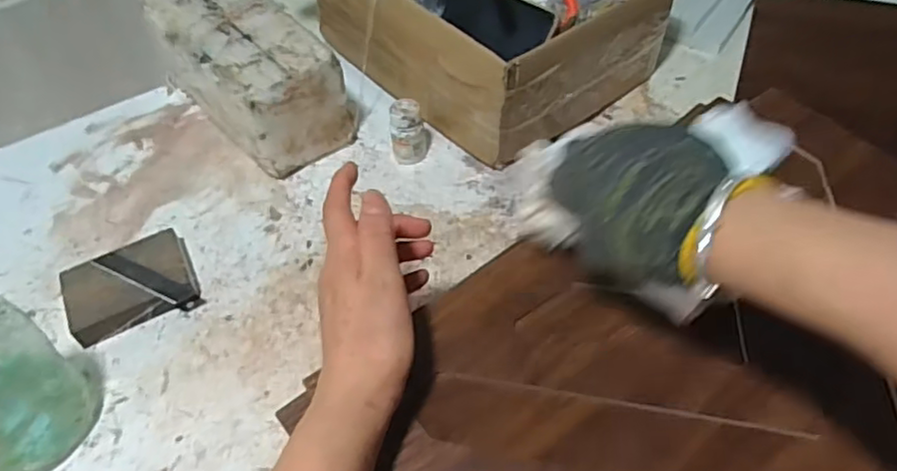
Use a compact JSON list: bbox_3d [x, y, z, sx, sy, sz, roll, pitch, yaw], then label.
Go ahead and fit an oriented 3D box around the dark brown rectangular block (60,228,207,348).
[{"bbox_3d":[-0.269,0.043,0.543,0.099,0.029,0.075,-24,55,-14],"label":"dark brown rectangular block"}]

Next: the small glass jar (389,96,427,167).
[{"bbox_3d":[-0.039,-0.099,0.619,0.033,0.062,0.034,-2,53,3],"label":"small glass jar"}]

